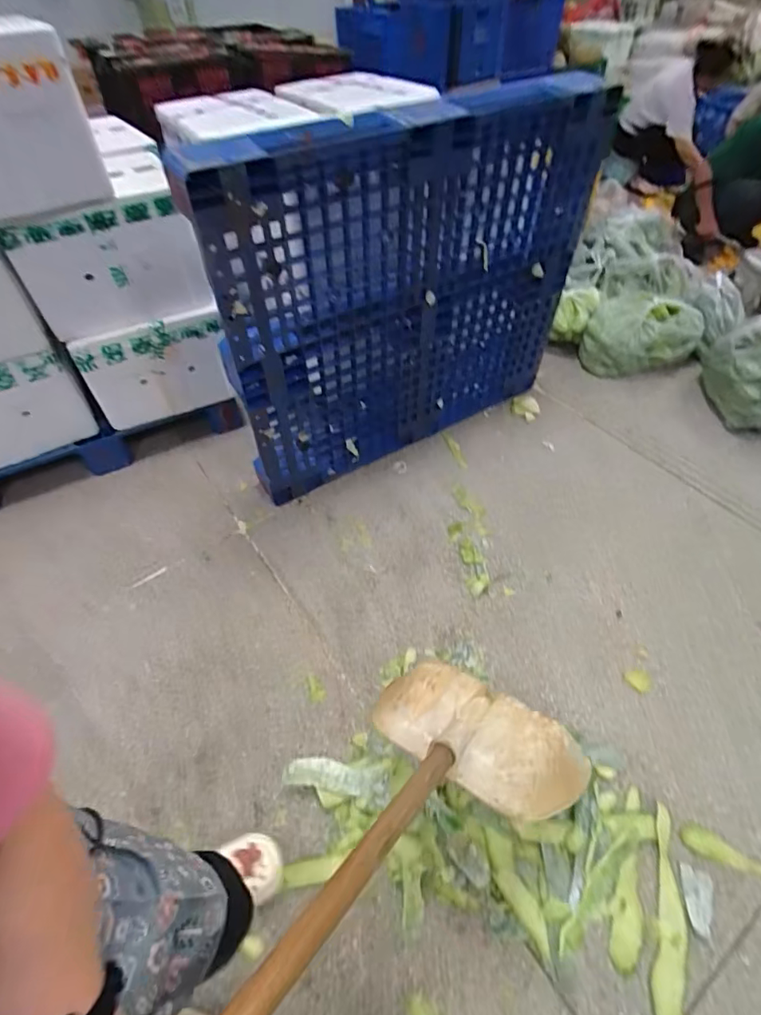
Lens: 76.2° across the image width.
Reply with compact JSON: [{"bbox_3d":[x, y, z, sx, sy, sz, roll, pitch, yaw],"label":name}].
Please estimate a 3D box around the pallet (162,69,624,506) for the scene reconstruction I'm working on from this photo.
[{"bbox_3d":[0.124,-0.586,1.444,1.196,0.956,0.123,-27,53,-19],"label":"pallet"}]

